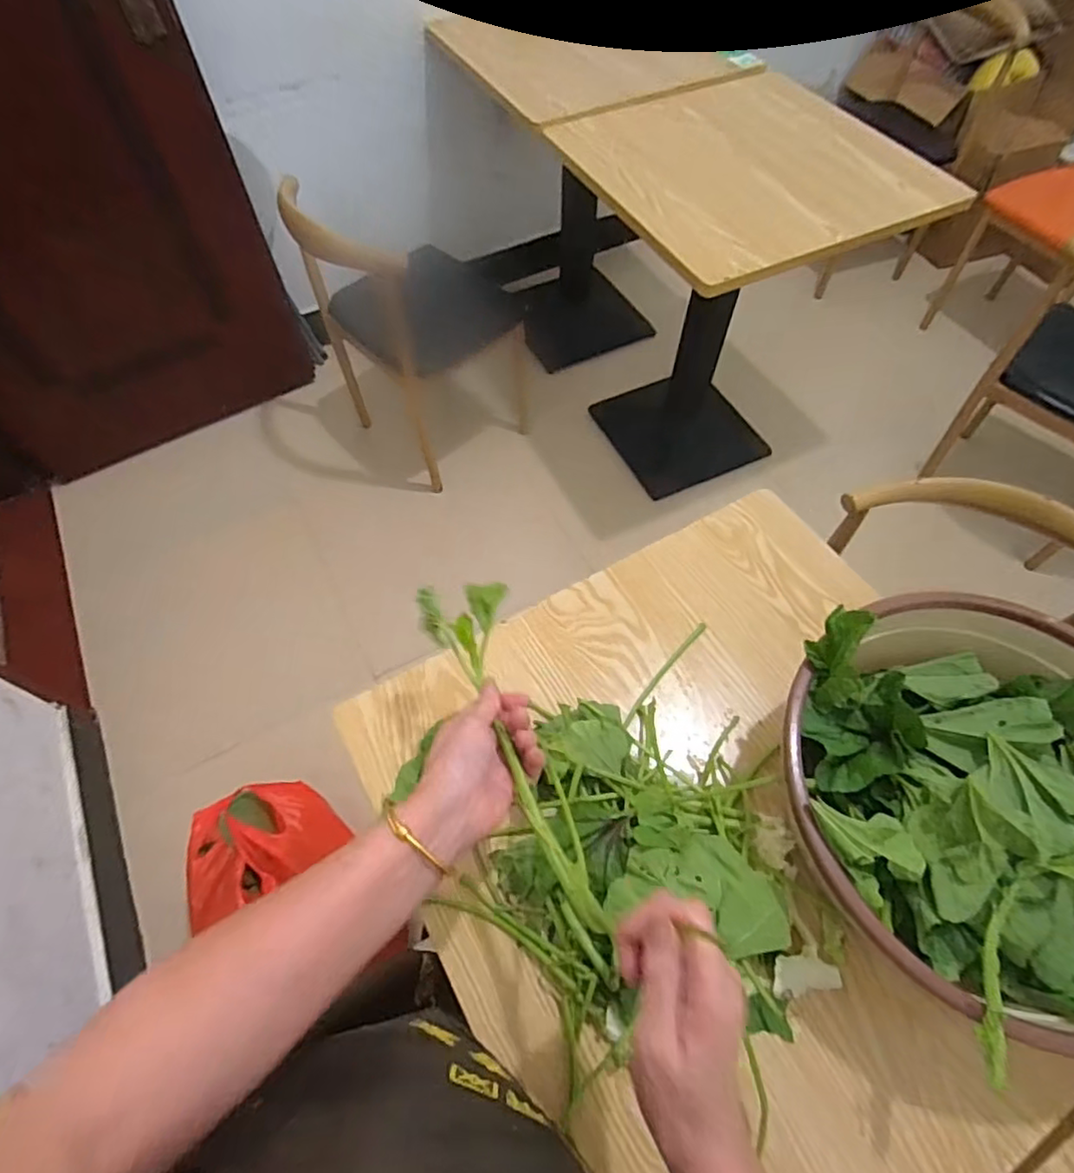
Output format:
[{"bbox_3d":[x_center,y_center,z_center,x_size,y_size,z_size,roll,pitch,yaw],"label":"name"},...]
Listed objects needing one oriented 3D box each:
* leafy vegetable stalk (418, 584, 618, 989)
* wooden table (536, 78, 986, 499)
[{"bbox_3d":[-0.013,0.113,0.450,0.065,0.044,0.308,-20,59,-11],"label":"leafy vegetable stalk"},{"bbox_3d":[0.413,-0.632,1.520,0.578,0.761,0.607,-24,62,-13],"label":"wooden table"}]

